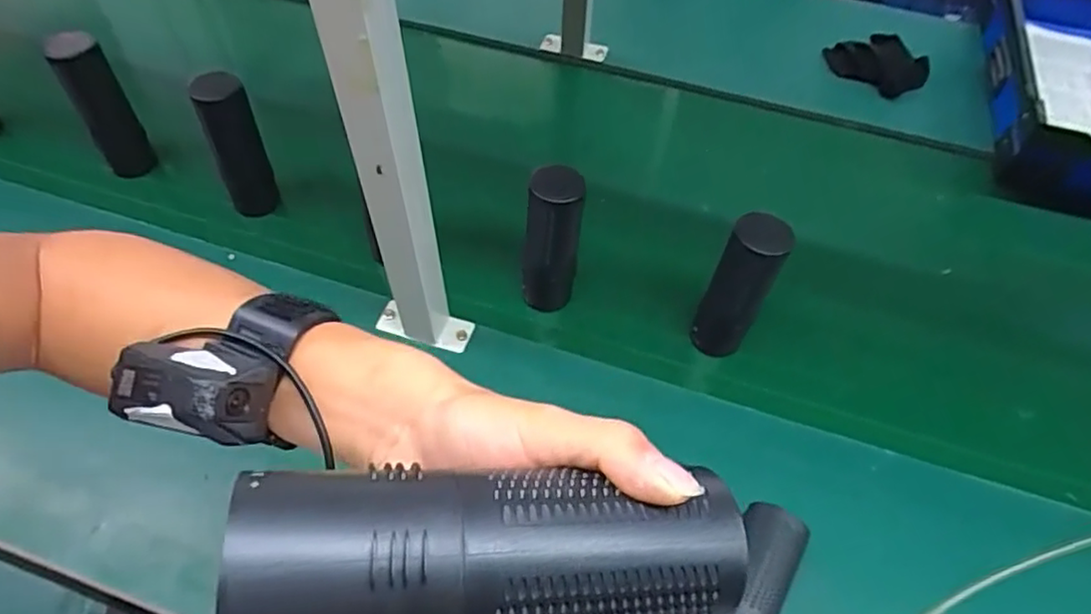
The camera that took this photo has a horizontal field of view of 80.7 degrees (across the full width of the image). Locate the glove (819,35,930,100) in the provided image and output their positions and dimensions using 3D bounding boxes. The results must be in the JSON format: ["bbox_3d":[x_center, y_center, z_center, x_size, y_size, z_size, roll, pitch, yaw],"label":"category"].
[{"bbox_3d":[0.502,-0.370,0.982,0.144,0.045,0.090,37,62,22],"label":"glove"}]

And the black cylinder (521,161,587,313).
[{"bbox_3d":[0.007,-0.060,0.669,0.063,0.177,0.052,2,55,1],"label":"black cylinder"}]

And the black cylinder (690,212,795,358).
[{"bbox_3d":[0.188,-0.010,0.638,0.057,0.180,0.055,23,58,15],"label":"black cylinder"}]

